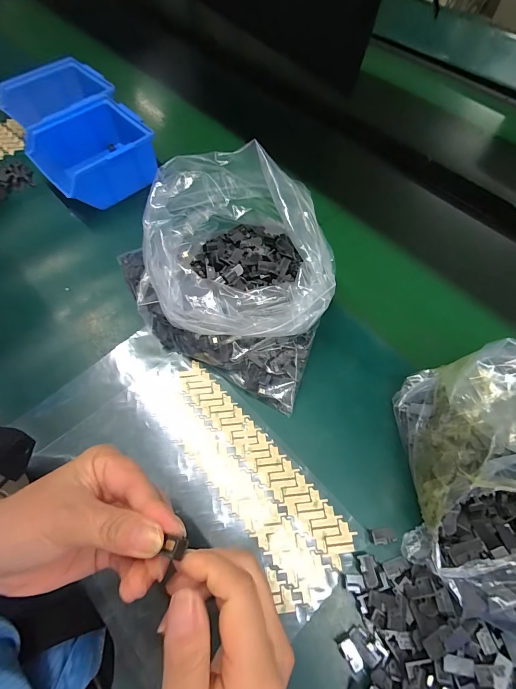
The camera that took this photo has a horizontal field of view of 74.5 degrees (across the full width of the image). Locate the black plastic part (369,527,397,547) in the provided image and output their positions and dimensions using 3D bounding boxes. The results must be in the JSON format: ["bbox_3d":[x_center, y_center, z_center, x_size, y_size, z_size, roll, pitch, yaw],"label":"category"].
[{"bbox_3d":[0.104,0.158,0.279,0.019,0.006,0.012,-8,61,-7],"label":"black plastic part"}]

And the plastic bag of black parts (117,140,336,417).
[{"bbox_3d":[-0.016,-0.072,0.340,0.188,0.124,0.186,24,65,13],"label":"plastic bag of black parts"}]

